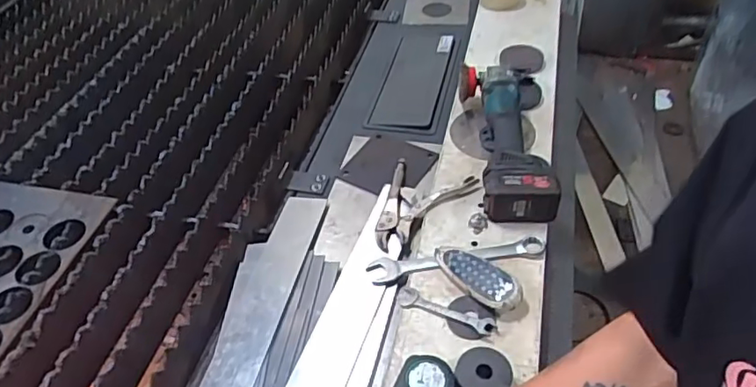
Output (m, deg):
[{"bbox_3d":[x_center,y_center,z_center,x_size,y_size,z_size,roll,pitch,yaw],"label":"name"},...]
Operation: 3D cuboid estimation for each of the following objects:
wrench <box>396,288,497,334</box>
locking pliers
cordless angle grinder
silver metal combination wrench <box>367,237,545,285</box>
[{"bbox_3d":[0.100,0.177,0.868,0.155,0.014,0.032,17,48,23],"label":"wrench"},{"bbox_3d":[0.057,0.009,1.049,0.219,0.033,0.145,-31,48,-23],"label":"locking pliers"},{"bbox_3d":[0.235,-0.120,1.075,0.131,0.093,0.394,-3,45,3],"label":"cordless angle grinder"},{"bbox_3d":[0.128,0.105,0.940,0.284,0.015,0.048,-9,43,-3],"label":"silver metal combination wrench"}]

